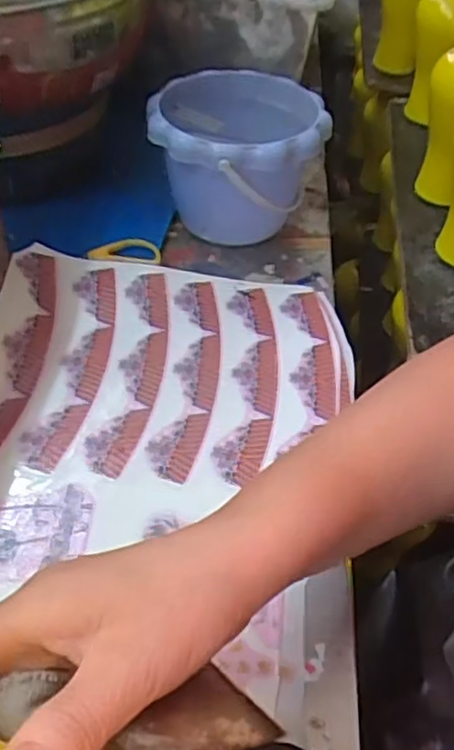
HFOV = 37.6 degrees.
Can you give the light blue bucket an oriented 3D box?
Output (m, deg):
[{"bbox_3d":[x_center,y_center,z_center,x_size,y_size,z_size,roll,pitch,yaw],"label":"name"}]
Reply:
[{"bbox_3d":[0.010,-0.198,0.626,0.152,0.115,0.168,4,47,0],"label":"light blue bucket"}]

